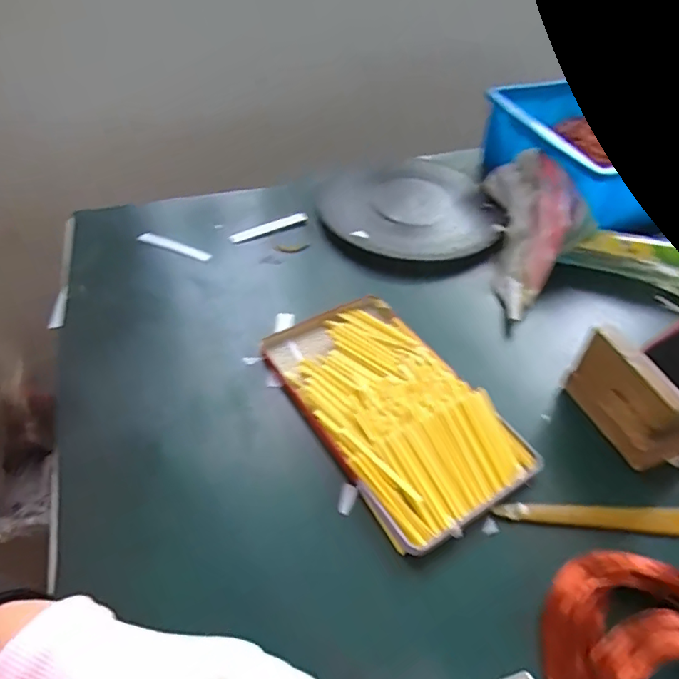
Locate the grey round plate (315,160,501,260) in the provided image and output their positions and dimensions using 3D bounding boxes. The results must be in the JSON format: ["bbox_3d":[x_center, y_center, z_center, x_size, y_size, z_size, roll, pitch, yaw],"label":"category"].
[{"bbox_3d":[0.068,-0.150,0.573,0.175,0.013,0.180,1,47,-1],"label":"grey round plate"}]

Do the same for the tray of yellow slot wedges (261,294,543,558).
[{"bbox_3d":[0.037,0.043,0.387,0.116,0.015,0.201,-24,52,-22],"label":"tray of yellow slot wedges"}]

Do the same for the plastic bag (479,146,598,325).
[{"bbox_3d":[0.192,-0.105,0.500,0.084,0.054,0.197,7,61,5],"label":"plastic bag"}]

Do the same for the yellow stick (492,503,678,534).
[{"bbox_3d":[0.210,0.118,0.337,0.210,0.006,0.020,2,45,2],"label":"yellow stick"}]

